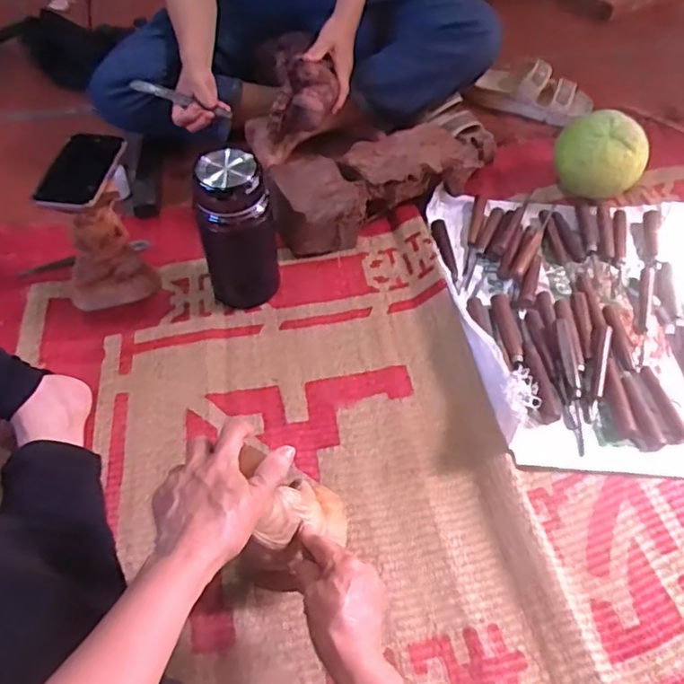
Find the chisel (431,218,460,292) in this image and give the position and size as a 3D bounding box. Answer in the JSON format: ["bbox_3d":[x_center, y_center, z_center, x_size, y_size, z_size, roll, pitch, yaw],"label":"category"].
[{"bbox_3d":[0.160,-0.133,0.916,0.024,0.015,0.140,-5,55,-3],"label":"chisel"}]

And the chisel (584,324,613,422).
[{"bbox_3d":[0.333,0.038,0.781,0.017,0.015,0.148,17,57,12],"label":"chisel"}]

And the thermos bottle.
[{"bbox_3d":[-0.141,-0.142,0.806,0.075,0.218,0.079,28,60,19],"label":"thermos bottle"}]

